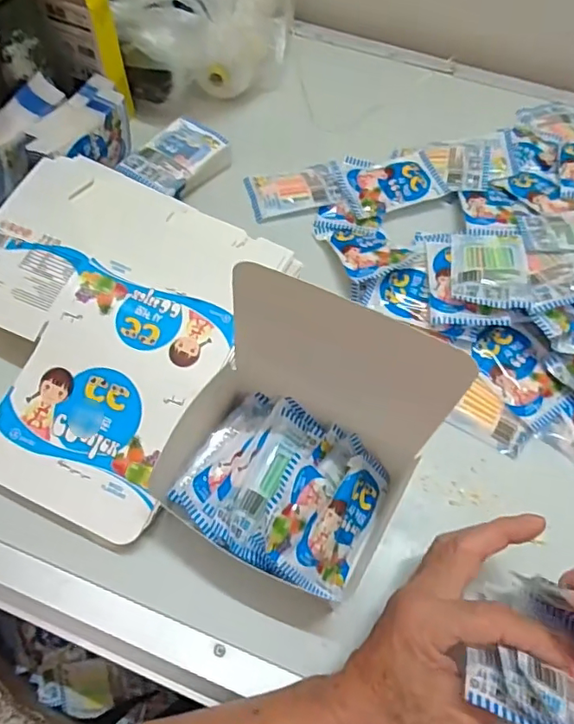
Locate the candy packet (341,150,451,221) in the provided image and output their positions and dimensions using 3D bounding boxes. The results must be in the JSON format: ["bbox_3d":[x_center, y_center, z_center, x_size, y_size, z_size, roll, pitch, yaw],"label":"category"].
[{"bbox_3d":[0.107,-0.186,0.555,0.097,0.009,0.070,-16,64,-10],"label":"candy packet"}]

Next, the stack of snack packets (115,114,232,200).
[{"bbox_3d":[-0.111,-0.208,0.552,0.075,0.018,0.103,34,66,15],"label":"stack of snack packets"}]

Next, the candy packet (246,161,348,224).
[{"bbox_3d":[0.008,-0.179,0.557,0.094,0.008,0.065,-11,63,-7],"label":"candy packet"}]

